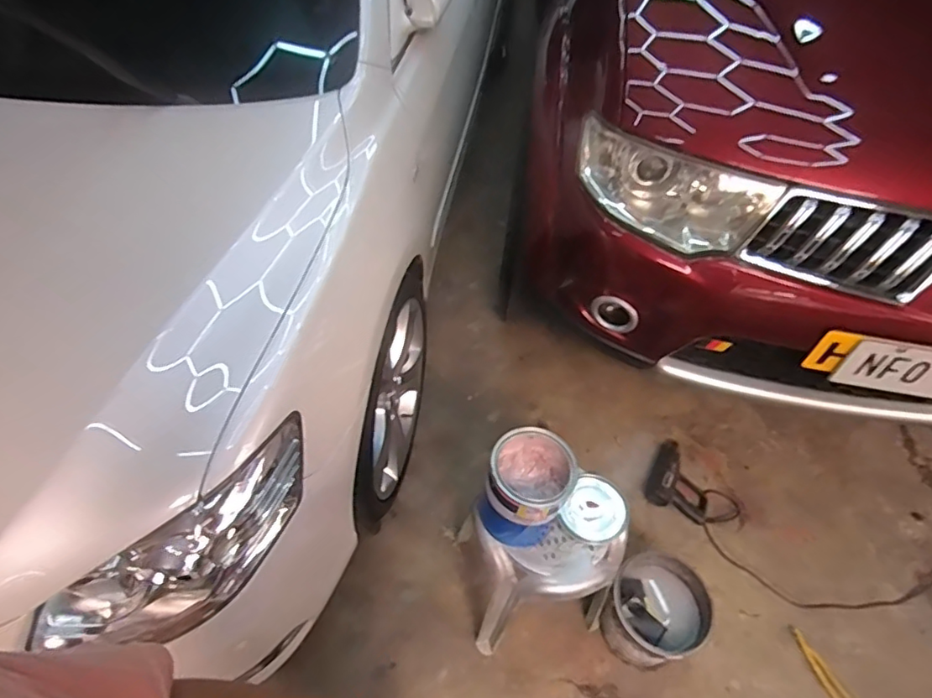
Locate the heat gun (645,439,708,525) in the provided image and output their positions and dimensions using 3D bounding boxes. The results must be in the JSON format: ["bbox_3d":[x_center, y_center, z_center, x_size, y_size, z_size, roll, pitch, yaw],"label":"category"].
[{"bbox_3d":[0.672,0.406,1.712,0.186,0.074,0.210,23,54,14],"label":"heat gun"}]

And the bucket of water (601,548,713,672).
[{"bbox_3d":[0.468,0.654,1.382,0.224,0.203,0.223,1,47,-1],"label":"bucket of water"}]

